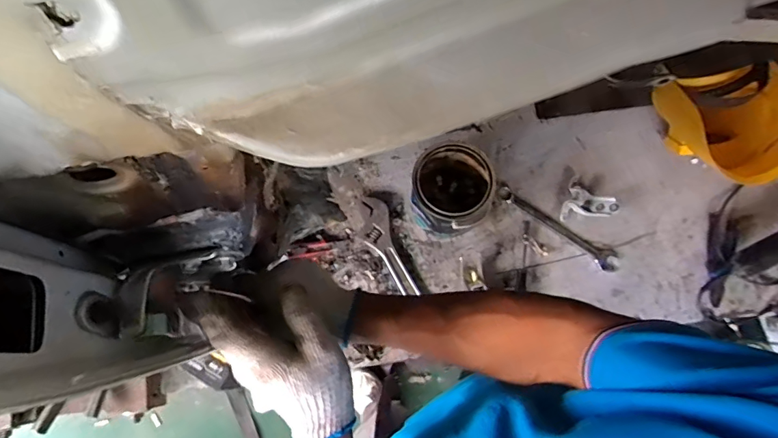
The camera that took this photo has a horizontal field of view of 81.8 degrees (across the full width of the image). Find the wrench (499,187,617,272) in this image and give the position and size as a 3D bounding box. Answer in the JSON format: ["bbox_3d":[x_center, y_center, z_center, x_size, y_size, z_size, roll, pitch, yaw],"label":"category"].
[{"bbox_3d":[0.360,0.017,0.961,0.280,0.013,0.039,36,78,10],"label":"wrench"}]

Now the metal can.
[{"bbox_3d":[0.130,-0.053,0.905,0.157,0.162,0.155,0,75,1],"label":"metal can"}]

